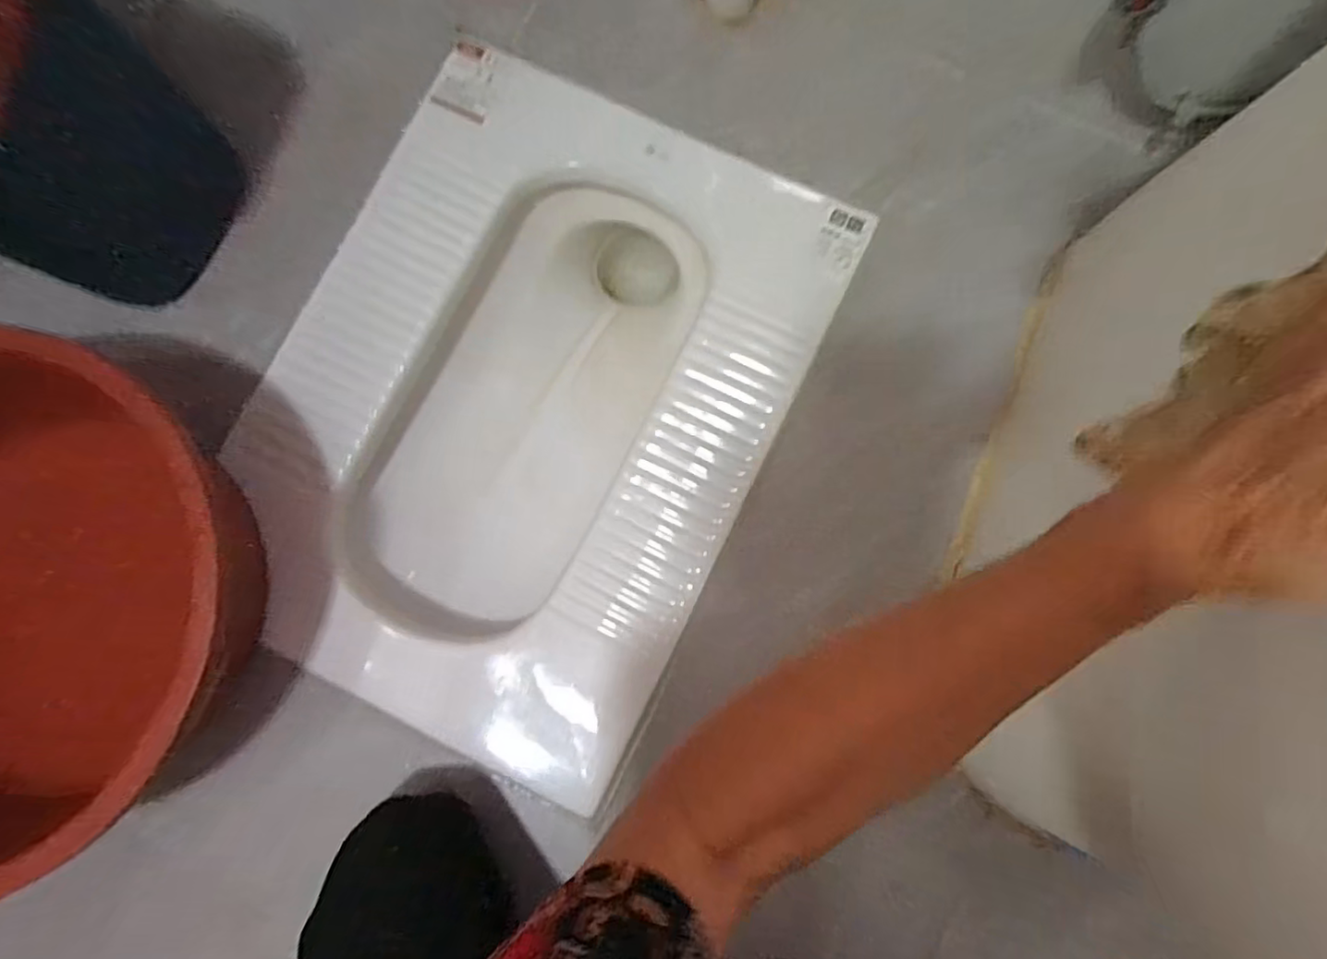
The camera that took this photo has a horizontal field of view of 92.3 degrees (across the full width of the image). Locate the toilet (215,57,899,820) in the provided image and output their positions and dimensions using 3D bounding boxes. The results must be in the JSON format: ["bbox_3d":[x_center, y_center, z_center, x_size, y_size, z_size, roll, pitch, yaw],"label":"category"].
[{"bbox_3d":[-0.120,-0.075,0.656,0.443,0.186,0.569,26,82,4],"label":"toilet"}]

